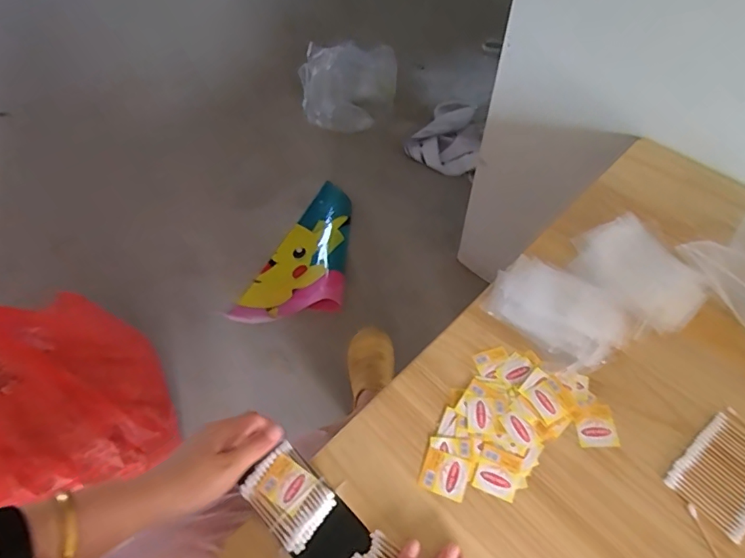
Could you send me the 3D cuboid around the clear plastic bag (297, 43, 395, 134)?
[{"bbox_3d":[-0.062,-0.584,1.507,0.294,0.220,0.184,-12,55,-8],"label":"clear plastic bag"}]

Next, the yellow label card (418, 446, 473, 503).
[{"bbox_3d":[0.070,0.185,0.475,0.043,0.004,0.039,17,59,15],"label":"yellow label card"}]

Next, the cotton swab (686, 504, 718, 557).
[{"bbox_3d":[0.297,0.235,0.435,0.007,0.004,0.073,-13,56,-4],"label":"cotton swab"}]

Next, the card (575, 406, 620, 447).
[{"bbox_3d":[0.224,0.148,0.502,0.041,0.004,0.040,-1,55,-2],"label":"card"}]

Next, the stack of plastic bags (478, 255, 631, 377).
[{"bbox_3d":[0.205,0.037,0.566,0.108,0.019,0.144,-37,61,-19],"label":"stack of plastic bags"}]

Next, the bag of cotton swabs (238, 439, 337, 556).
[{"bbox_3d":[-0.076,0.201,0.462,0.076,0.019,0.061,38,67,26],"label":"bag of cotton swabs"}]

